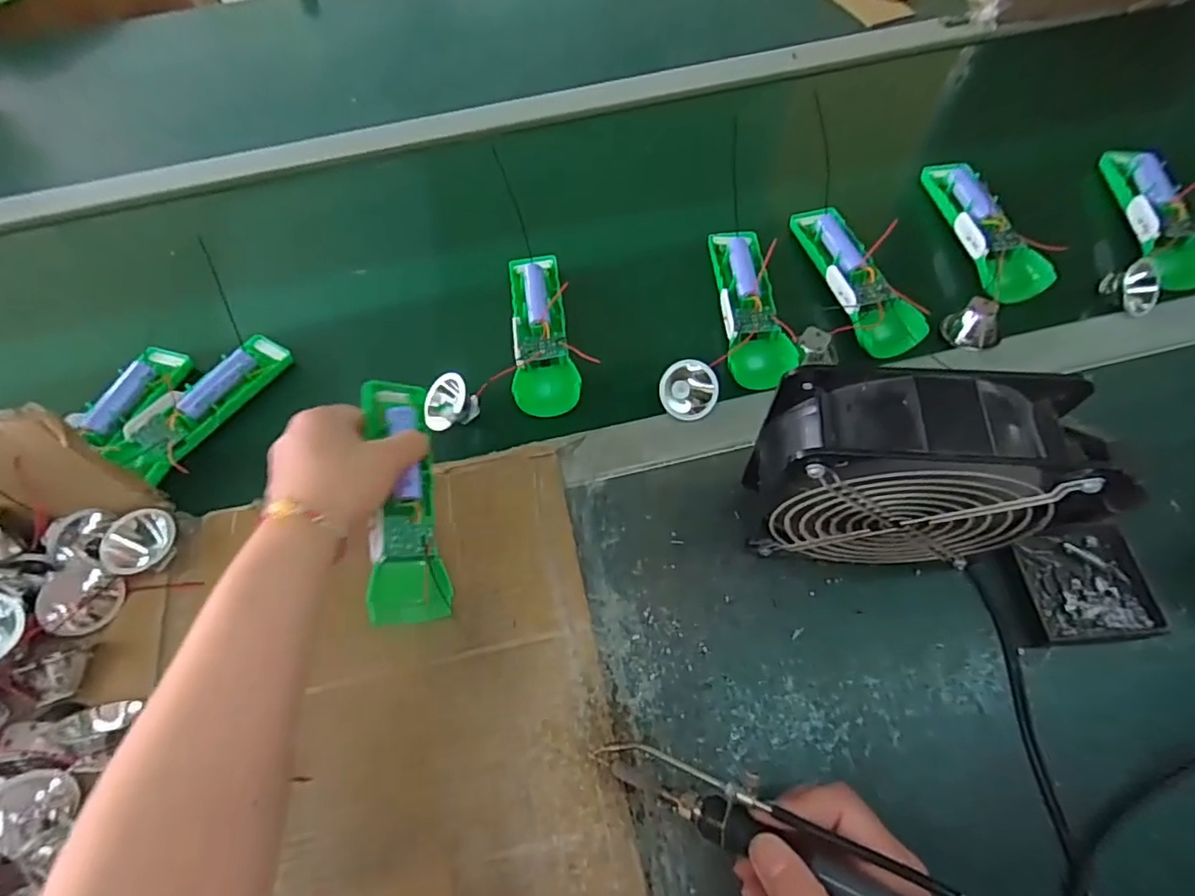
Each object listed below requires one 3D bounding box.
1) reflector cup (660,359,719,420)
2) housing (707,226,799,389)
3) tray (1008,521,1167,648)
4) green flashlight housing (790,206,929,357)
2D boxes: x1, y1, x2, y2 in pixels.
[{"bbox_3d":[0.070,-0.046,0.451,0.044,0.023,0.044,-1,63,2],"label":"reflector cup"},{"bbox_3d":[0.127,-0.119,0.480,0.051,0.023,0.158,-2,62,2],"label":"housing"},{"bbox_3d":[0.311,0.088,0.377,0.067,0.025,0.070,-7,62,-1],"label":"tray"},{"bbox_3d":[0.211,-0.144,0.487,0.045,0.021,0.158,-18,63,-7],"label":"green flashlight housing"}]

